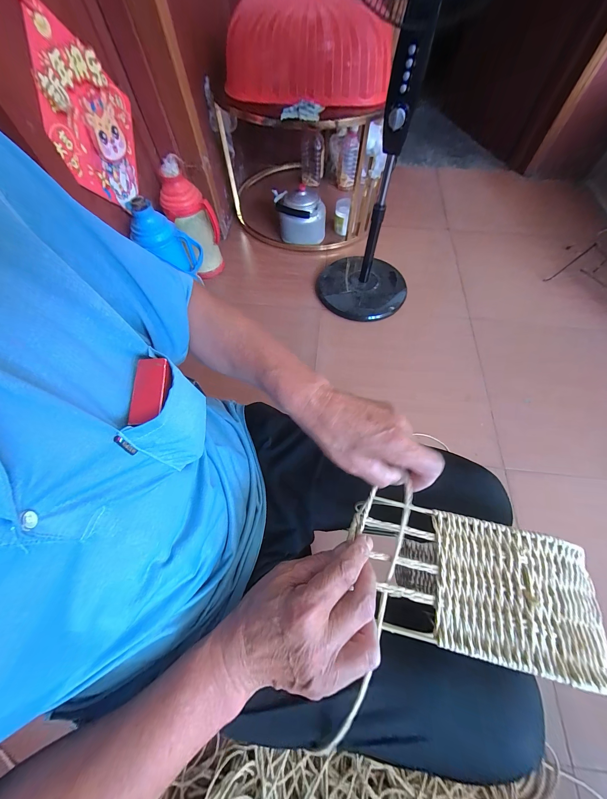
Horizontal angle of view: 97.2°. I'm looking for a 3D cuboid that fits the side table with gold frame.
[{"bbox_3d":[-0.018,-1.113,1.226,0.659,0.457,0.723,-7,63,-3],"label":"side table with gold frame"}]

